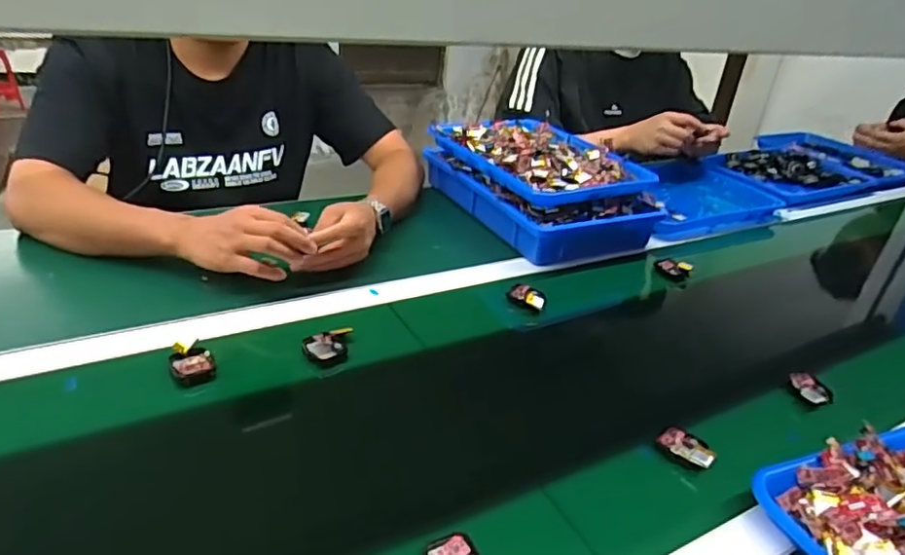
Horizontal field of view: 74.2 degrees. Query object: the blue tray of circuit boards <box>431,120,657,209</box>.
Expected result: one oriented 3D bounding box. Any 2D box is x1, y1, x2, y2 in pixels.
[{"bbox_3d":[0.134,-0.199,0.965,0.256,0.038,0.303,-7,30,-27],"label":"blue tray of circuit boards"}]

